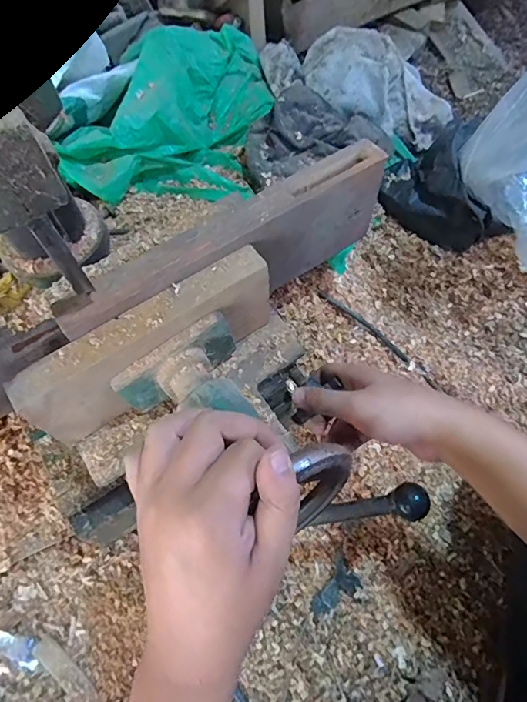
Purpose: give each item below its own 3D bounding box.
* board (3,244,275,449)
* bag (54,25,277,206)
[{"bbox_3d":[-0.088,-0.002,0.367,0.210,0.086,0.030,-32,65,-13],"label":"board"},{"bbox_3d":[-0.114,-0.331,0.609,0.226,0.108,0.370,5,63,6],"label":"bag"}]

